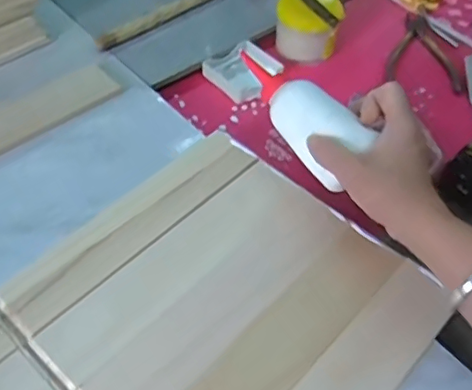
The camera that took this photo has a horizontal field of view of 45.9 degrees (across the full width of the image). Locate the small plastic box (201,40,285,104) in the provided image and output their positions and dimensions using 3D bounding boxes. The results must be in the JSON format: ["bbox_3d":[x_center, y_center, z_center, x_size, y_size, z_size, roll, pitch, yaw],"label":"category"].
[{"bbox_3d":[0.012,-0.150,0.676,0.078,0.019,0.079,-33,60,-26],"label":"small plastic box"}]

